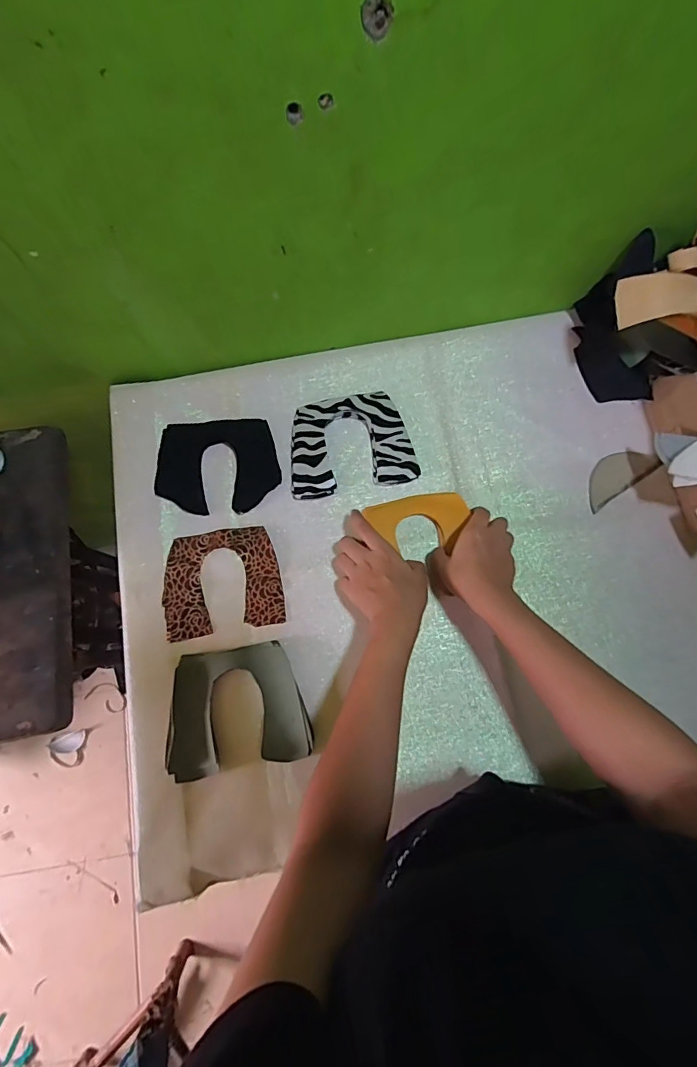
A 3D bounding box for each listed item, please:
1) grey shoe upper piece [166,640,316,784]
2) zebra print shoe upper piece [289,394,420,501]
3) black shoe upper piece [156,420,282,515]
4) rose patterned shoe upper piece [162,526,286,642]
[{"bbox_3d":[-0.123,0.194,0.518,0.152,0.016,0.127,-10,78,-1],"label":"grey shoe upper piece"},{"bbox_3d":[0.001,-0.114,0.586,0.153,0.009,0.123,-10,79,0],"label":"zebra print shoe upper piece"},{"bbox_3d":[-0.162,-0.087,0.587,0.146,0.008,0.120,-1,79,-3],"label":"black shoe upper piece"},{"bbox_3d":[-0.152,0.057,0.560,0.137,0.006,0.120,-9,79,-4],"label":"rose patterned shoe upper piece"}]

